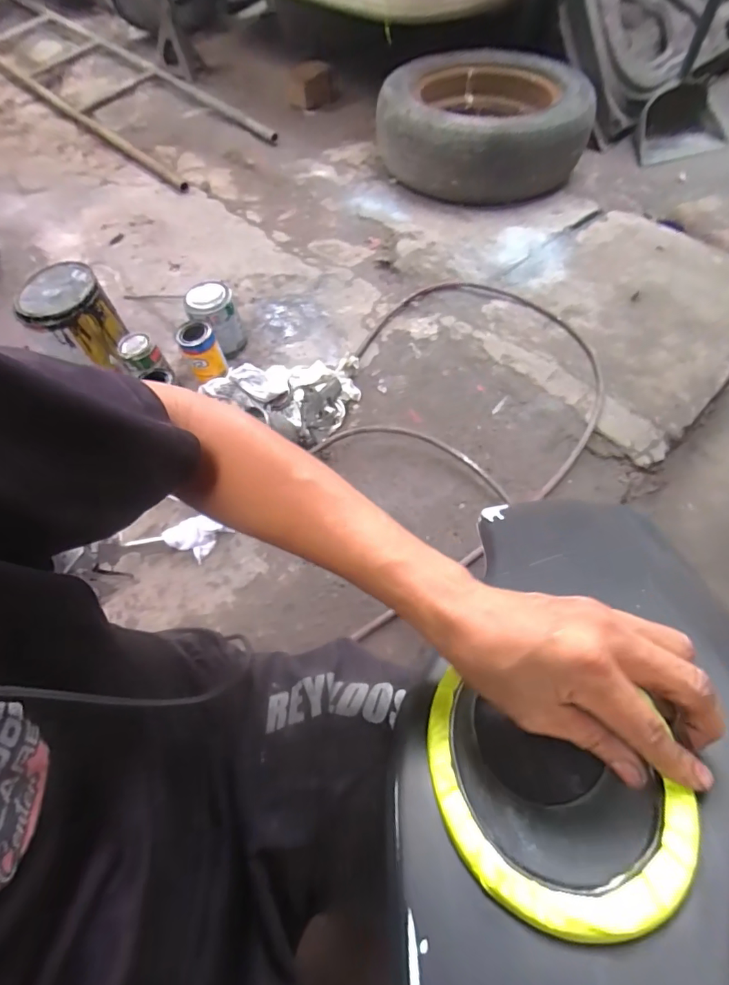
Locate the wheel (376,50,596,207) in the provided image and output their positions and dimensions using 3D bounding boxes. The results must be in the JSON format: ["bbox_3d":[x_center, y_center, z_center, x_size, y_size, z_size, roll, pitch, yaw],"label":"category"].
[{"bbox_3d":[0.334,-1.102,1.372,0.575,0.207,0.515,2,60,6],"label":"wheel"}]

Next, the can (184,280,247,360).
[{"bbox_3d":[-0.329,-0.374,1.030,0.096,0.143,0.108,-38,64,-16],"label":"can"}]

